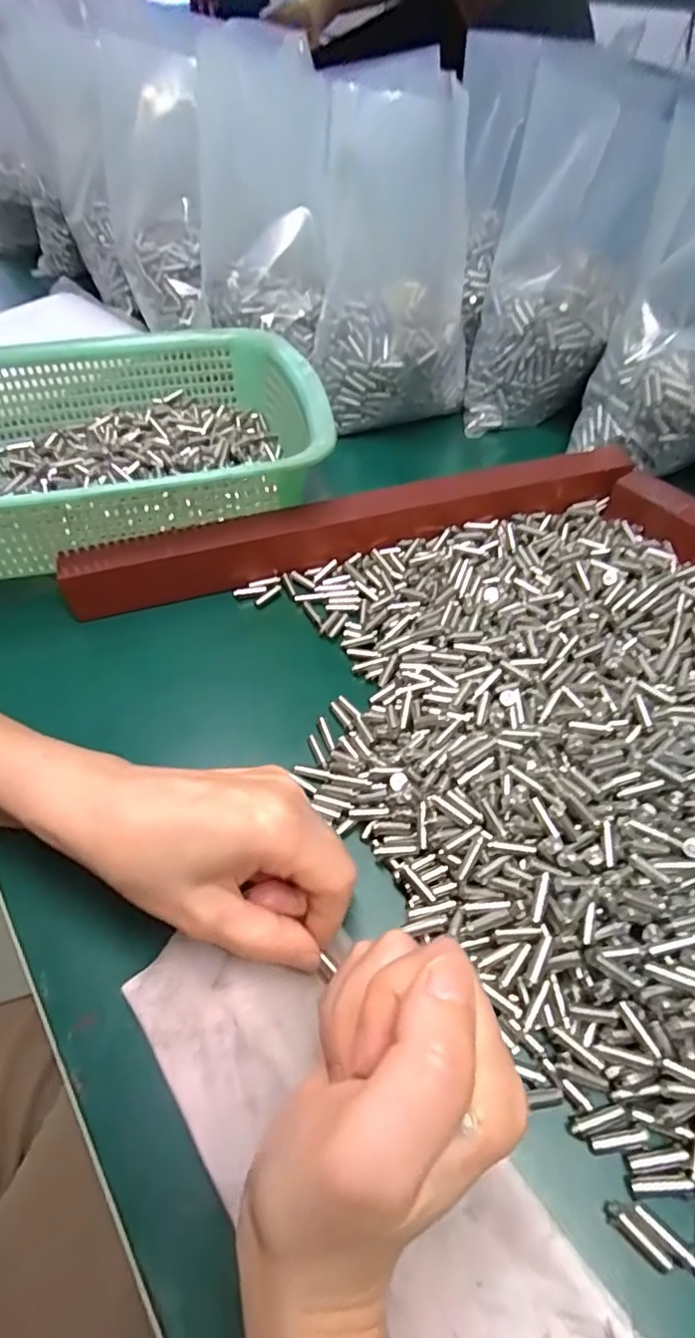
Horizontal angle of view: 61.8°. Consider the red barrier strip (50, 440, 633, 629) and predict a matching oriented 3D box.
[{"bbox_3d":[0.012,-0.103,0.401,0.396,0.033,0.027,-15,54,-10],"label":"red barrier strip"}]

